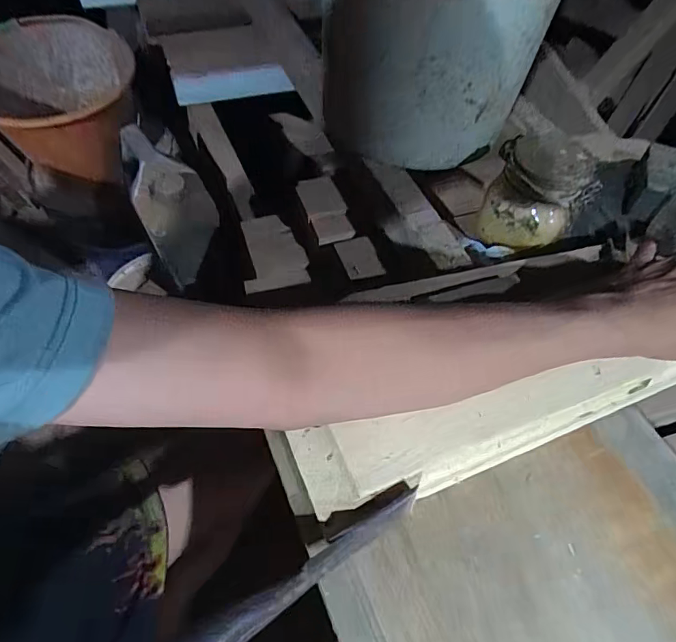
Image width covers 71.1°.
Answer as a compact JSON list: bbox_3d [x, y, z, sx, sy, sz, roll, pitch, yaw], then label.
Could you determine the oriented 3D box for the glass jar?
[{"bbox_3d":[0.238,-0.151,0.574,0.103,0.115,0.103,2,55,-3],"label":"glass jar"}]

